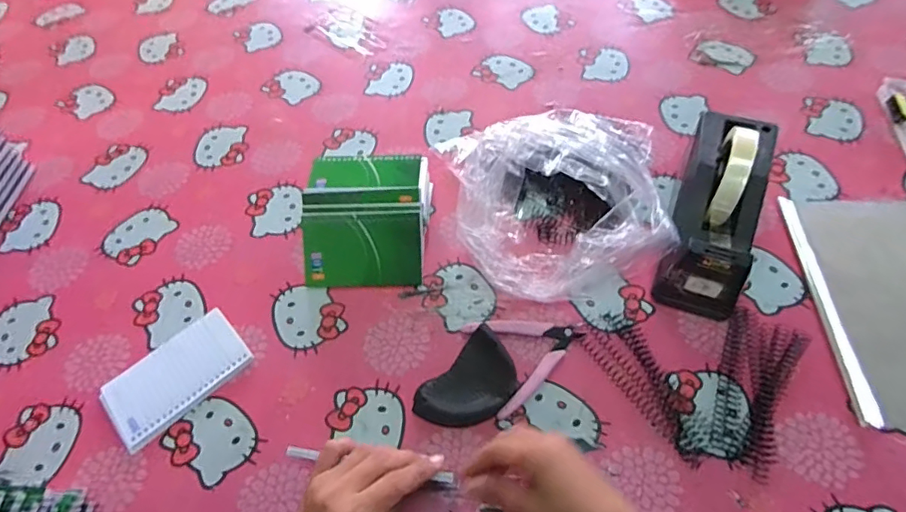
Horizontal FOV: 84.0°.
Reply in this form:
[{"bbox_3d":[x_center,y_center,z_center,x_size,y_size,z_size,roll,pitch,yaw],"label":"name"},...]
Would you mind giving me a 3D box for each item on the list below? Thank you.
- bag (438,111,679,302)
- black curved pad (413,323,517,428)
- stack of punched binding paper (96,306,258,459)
[{"bbox_3d":[0.101,-0.045,0.528,0.175,0.124,0.180,-17,57,-7],"label":"bag"},{"bbox_3d":[0.017,0.124,0.477,0.099,0.033,0.066,-40,63,-20],"label":"black curved pad"},{"bbox_3d":[-0.282,0.121,0.512,0.136,0.011,0.082,-39,63,-20],"label":"stack of punched binding paper"}]

